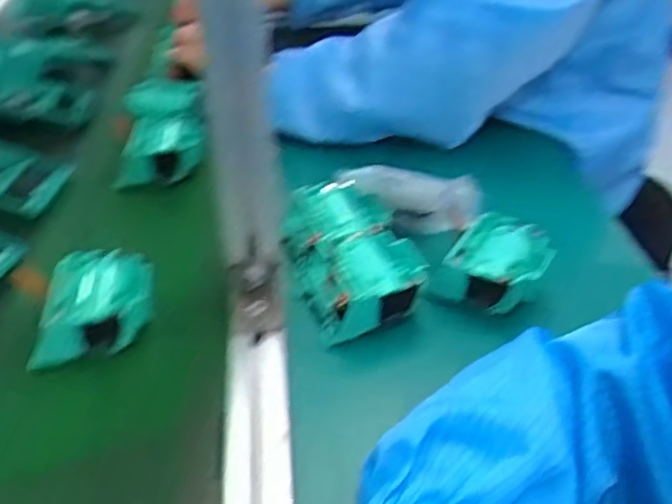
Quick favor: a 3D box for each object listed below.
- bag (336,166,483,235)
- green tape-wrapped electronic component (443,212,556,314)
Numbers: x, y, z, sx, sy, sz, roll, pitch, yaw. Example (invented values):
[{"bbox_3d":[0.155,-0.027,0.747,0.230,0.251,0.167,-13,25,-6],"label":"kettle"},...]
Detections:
[{"bbox_3d":[0.071,-0.045,0.591,0.127,0.036,0.056,8,33,-22],"label":"bag"},{"bbox_3d":[0.122,0.007,0.515,0.069,0.028,0.082,20,43,26],"label":"green tape-wrapped electronic component"}]

